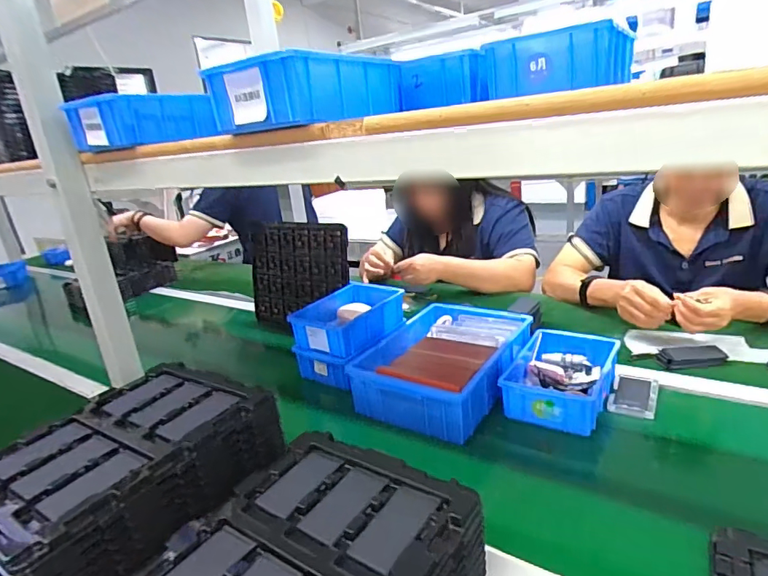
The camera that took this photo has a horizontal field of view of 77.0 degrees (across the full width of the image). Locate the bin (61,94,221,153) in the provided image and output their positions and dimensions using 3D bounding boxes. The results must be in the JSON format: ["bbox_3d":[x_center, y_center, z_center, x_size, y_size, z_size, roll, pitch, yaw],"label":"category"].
[{"bbox_3d":[-0.346,-0.234,0.687,0.136,0.061,0.161,6,22,34],"label":"bin"}]

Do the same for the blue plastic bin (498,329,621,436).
[{"bbox_3d":[0.272,0.137,0.748,0.136,0.059,0.195,6,22,34],"label":"blue plastic bin"}]

